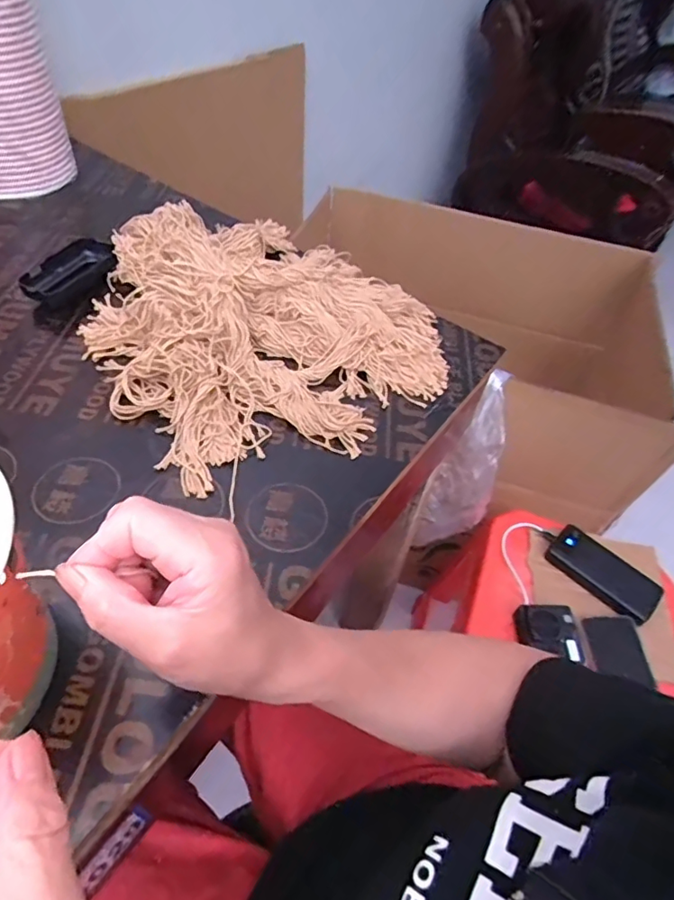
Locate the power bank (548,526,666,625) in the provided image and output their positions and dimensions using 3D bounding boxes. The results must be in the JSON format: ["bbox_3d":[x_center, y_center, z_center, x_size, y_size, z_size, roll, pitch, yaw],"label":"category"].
[{"bbox_3d":[0.395,0.179,0.778,0.080,0.018,0.154,-35,61,-30],"label":"power bank"}]

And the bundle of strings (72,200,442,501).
[{"bbox_3d":[-0.078,-0.144,0.532,0.317,0.064,0.342,3,49,-4],"label":"bundle of strings"}]

